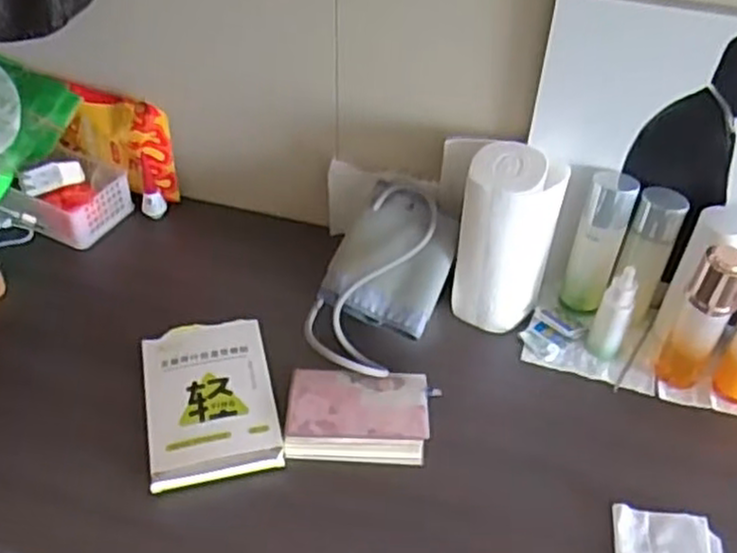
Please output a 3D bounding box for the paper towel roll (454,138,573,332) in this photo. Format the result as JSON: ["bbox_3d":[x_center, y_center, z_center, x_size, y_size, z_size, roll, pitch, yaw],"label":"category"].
[{"bbox_3d":[0.145,-0.036,0.782,0.095,0.187,0.090,1,43,-1],"label":"paper towel roll"}]

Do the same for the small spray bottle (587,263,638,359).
[{"bbox_3d":[0.248,0.040,0.755,0.032,0.110,0.025,17,45,16],"label":"small spray bottle"}]

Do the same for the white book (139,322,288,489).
[{"bbox_3d":[-0.151,0.115,0.714,0.119,0.017,0.176,-9,44,-11],"label":"white book"}]

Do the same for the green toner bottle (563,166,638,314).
[{"bbox_3d":[0.239,-0.031,0.777,0.047,0.160,0.038,20,46,18],"label":"green toner bottle"}]

